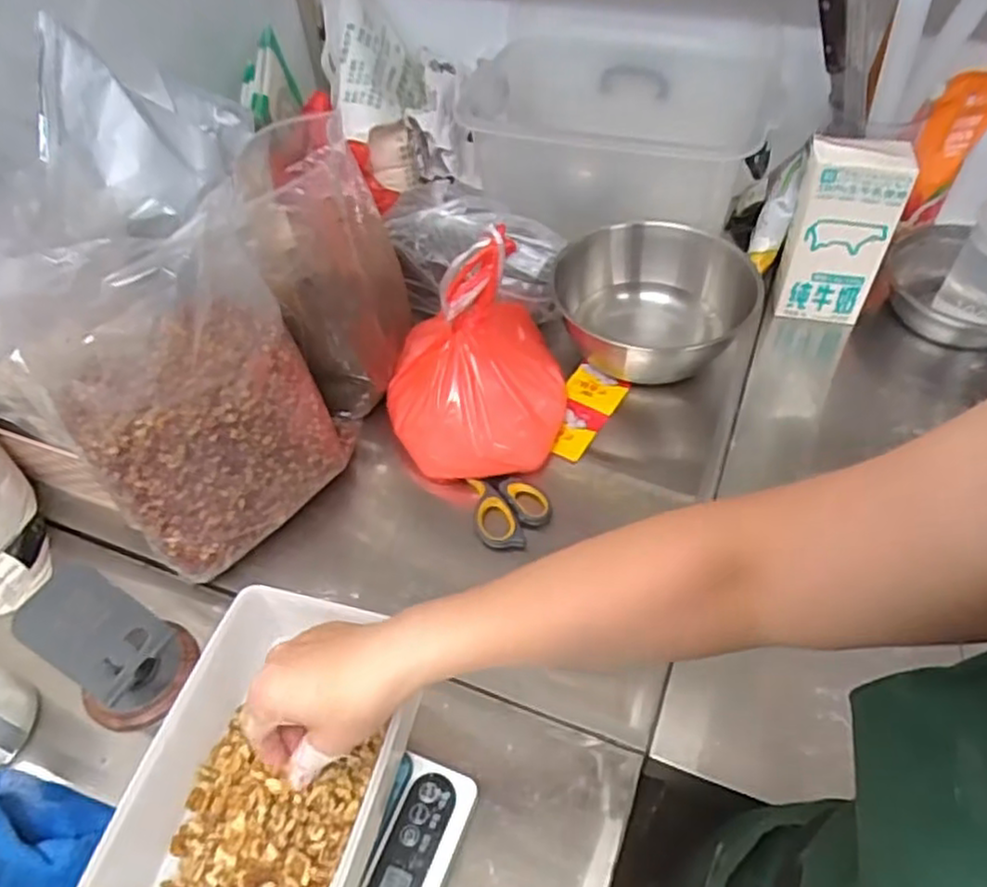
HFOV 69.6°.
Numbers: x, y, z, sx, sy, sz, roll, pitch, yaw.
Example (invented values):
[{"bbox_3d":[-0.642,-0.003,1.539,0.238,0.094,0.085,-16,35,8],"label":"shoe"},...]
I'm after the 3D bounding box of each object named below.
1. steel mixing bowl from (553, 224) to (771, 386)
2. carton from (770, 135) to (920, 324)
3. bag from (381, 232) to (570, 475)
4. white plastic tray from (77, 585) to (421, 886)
[{"bbox_3d":[0.174,-0.155,0.791,0.202,0.081,0.206,-2,50,2],"label":"steel mixing bowl"},{"bbox_3d":[0.376,-0.228,0.781,0.101,0.202,0.045,10,51,12],"label":"carton"},{"bbox_3d":[-0.020,-0.090,0.698,0.183,0.176,0.176,-9,50,-3],"label":"bag"},{"bbox_3d":[-0.147,0.220,0.478,0.141,0.088,0.212,9,51,12],"label":"white plastic tray"}]

